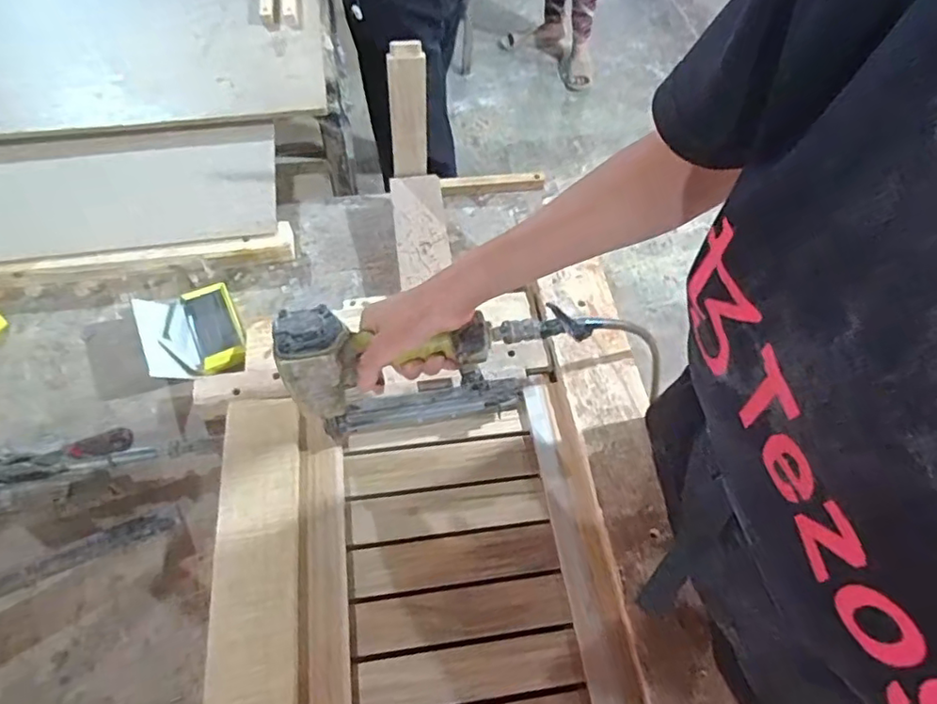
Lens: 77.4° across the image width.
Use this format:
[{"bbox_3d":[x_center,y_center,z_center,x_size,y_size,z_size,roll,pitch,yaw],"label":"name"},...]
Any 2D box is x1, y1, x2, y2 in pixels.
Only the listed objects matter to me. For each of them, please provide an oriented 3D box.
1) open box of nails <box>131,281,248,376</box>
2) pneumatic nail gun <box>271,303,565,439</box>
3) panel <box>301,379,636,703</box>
[{"bbox_3d":[-0.351,-0.027,0.742,0.110,0.037,0.135,-22,63,-16],"label":"open box of nails"},{"bbox_3d":[-0.045,0.014,0.590,0.262,0.145,0.068,-5,61,-6],"label":"pneumatic nail gun"},{"bbox_3d":[-0.010,0.241,0.568,0.293,0.032,0.427,-6,60,-7],"label":"panel"}]

